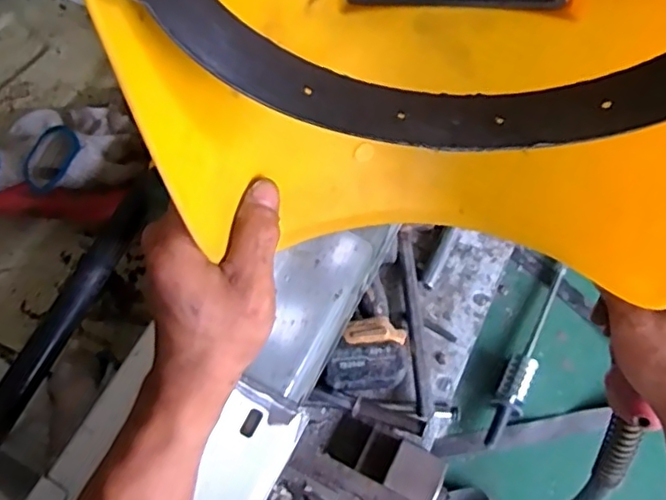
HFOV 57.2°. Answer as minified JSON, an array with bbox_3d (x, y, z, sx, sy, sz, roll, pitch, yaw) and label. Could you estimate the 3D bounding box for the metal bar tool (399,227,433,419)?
[{"bbox_3d":[0.122,0.101,0.916,0.022,0.017,0.290,-2,66,-1],"label":"metal bar tool"}]

